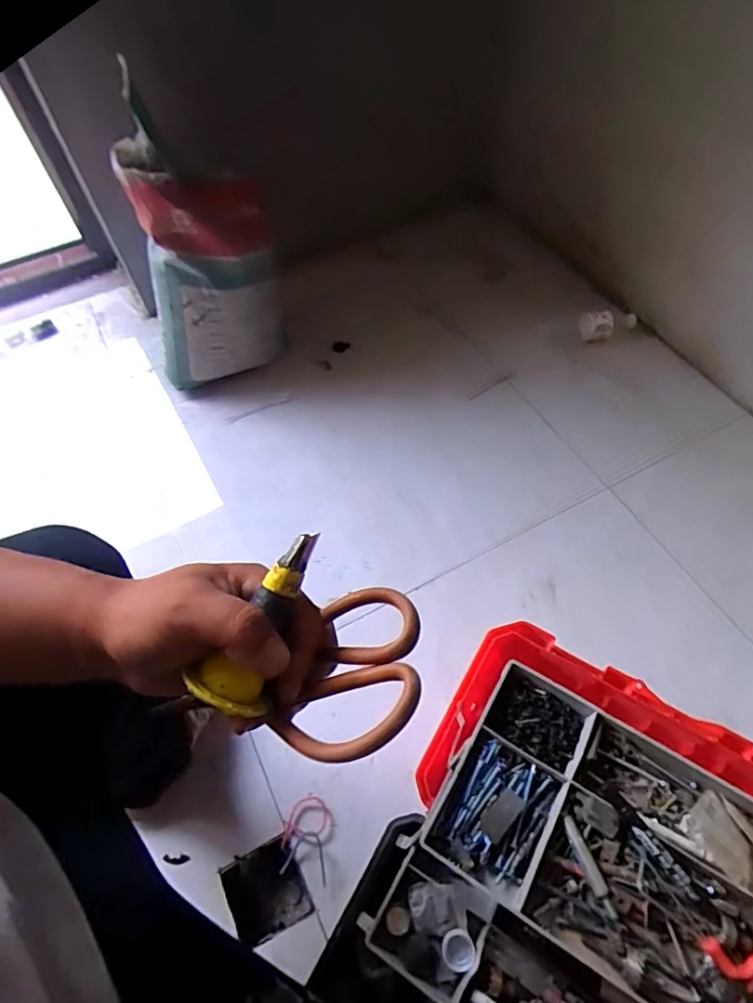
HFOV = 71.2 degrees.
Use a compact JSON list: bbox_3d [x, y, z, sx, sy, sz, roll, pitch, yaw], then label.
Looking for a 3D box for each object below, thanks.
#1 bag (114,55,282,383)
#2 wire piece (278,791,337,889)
[{"bbox_3d":[-0.327,-0.448,0.991,0.277,0.447,0.249,-19,59,-9],"label":"bag"},{"bbox_3d":[-0.097,0.478,0.753,0.069,0.023,0.102,6,58,6],"label":"wire piece"}]

